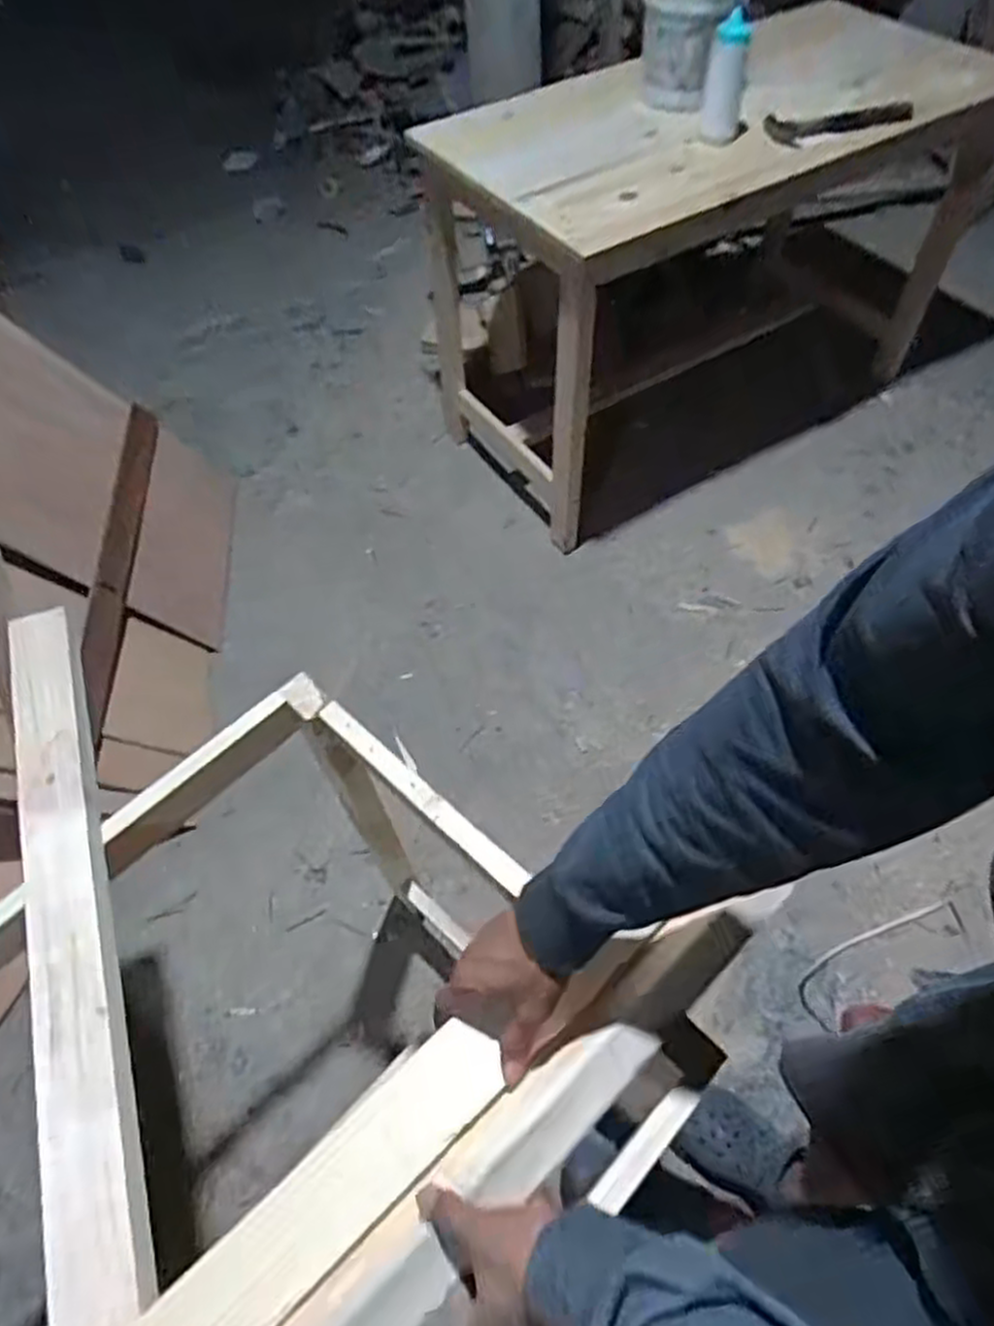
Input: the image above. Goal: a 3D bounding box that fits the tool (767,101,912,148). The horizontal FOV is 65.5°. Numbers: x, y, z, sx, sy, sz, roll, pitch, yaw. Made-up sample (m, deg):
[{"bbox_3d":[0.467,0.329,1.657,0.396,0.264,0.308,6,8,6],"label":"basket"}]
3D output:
[{"bbox_3d":[0.612,-0.991,1.410,0.280,0.022,0.082,-21,58,-12],"label":"tool"}]

